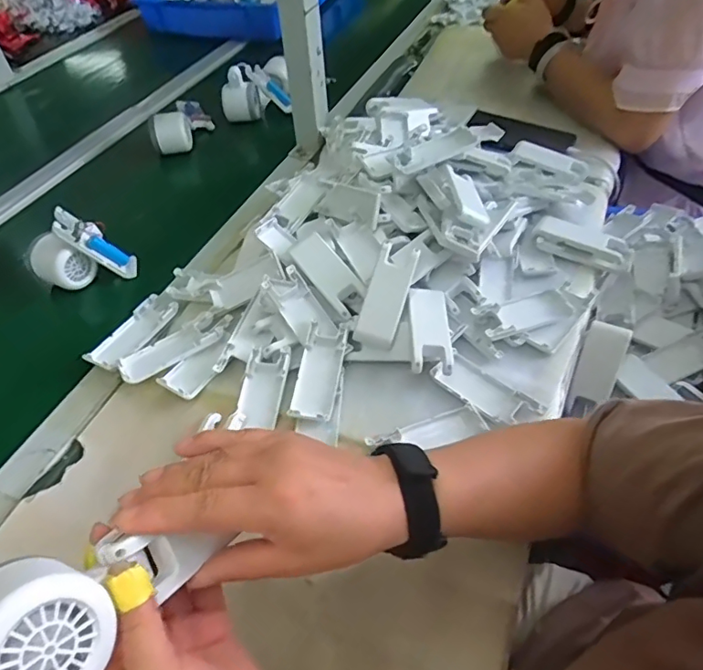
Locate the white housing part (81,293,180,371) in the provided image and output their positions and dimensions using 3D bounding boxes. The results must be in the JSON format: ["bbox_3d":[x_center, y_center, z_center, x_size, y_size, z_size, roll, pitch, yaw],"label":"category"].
[{"bbox_3d":[-0.236,-0.004,0.565,0.043,0.012,0.106,20,53,19],"label":"white housing part"}]

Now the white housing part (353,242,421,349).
[{"bbox_3d":[0.036,-0.039,0.525,0.040,0.014,0.103,18,88,18],"label":"white housing part"}]

